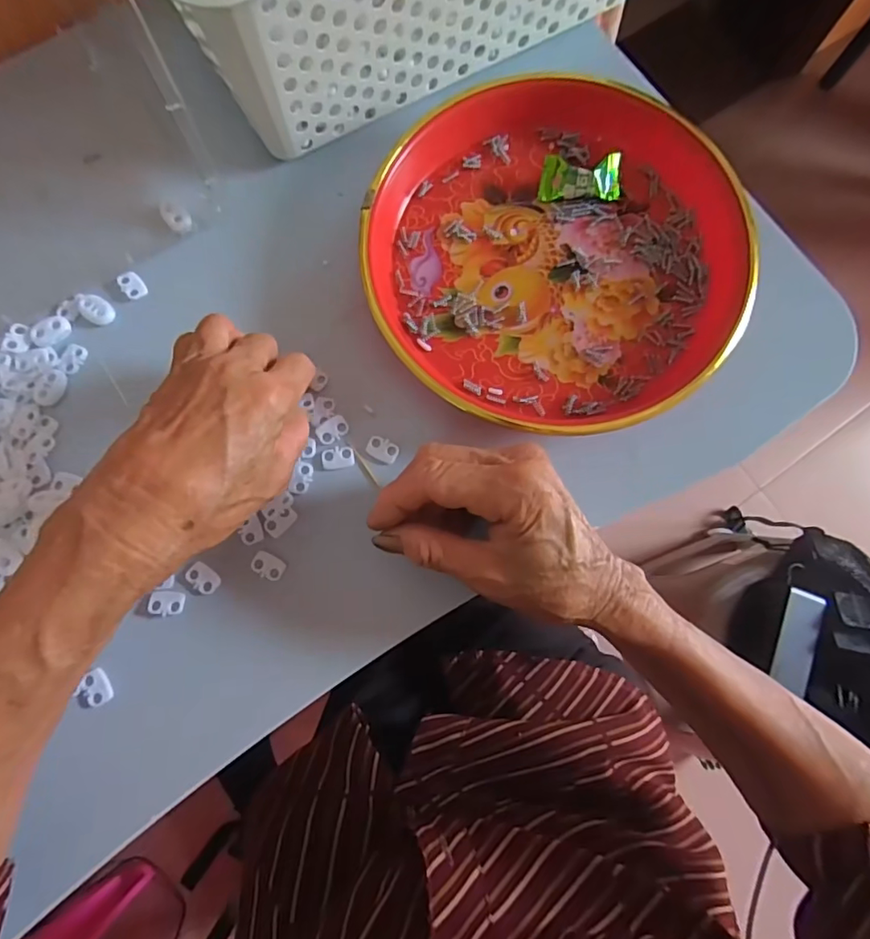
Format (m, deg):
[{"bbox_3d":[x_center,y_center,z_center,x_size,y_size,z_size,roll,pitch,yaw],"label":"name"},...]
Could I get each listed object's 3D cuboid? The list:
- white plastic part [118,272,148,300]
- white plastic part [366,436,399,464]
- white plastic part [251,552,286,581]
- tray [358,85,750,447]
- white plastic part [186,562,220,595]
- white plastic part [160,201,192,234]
[{"bbox_3d":[-0.185,-0.113,0.322,0.013,0.004,0.018,-40,82,-8],"label":"white plastic part"},{"bbox_3d":[-0.030,-0.012,0.303,0.019,0.004,0.012,26,79,4],"label":"white plastic part"},{"bbox_3d":[-0.091,0.053,0.289,0.018,0.004,0.012,22,79,3],"label":"white plastic part"},{"bbox_3d":[0.072,-0.129,0.312,0.213,0.029,0.206,0,79,-1],"label":"tray"},{"bbox_3d":[-0.126,0.059,0.288,0.018,0.004,0.013,38,80,6],"label":"white plastic part"},{"bbox_3d":[-0.162,-0.157,0.328,0.024,0.004,0.013,41,81,6],"label":"white plastic part"}]

